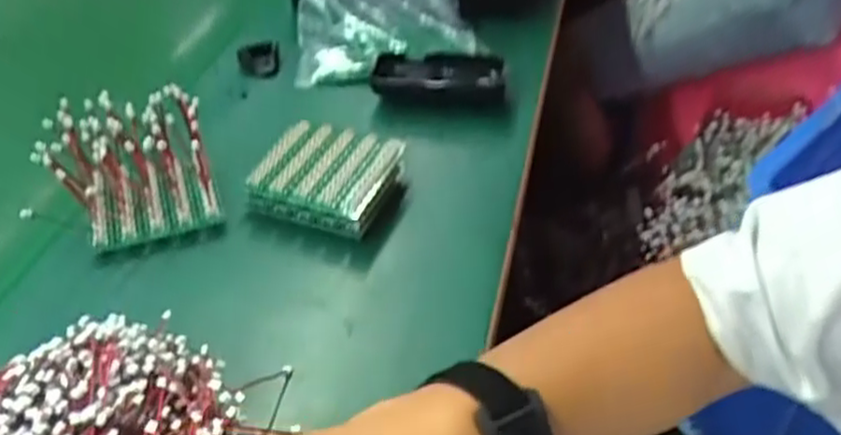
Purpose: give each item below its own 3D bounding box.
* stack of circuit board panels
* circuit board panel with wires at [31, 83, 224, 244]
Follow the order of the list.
[{"bbox_3d":[-0.063,-0.032,0.500,0.083,0.028,0.077,12,44,17],"label":"stack of circuit board panels"},{"bbox_3d":[-0.197,-0.036,0.485,0.112,0.040,0.109,-13,81,-17],"label":"circuit board panel with wires"}]

